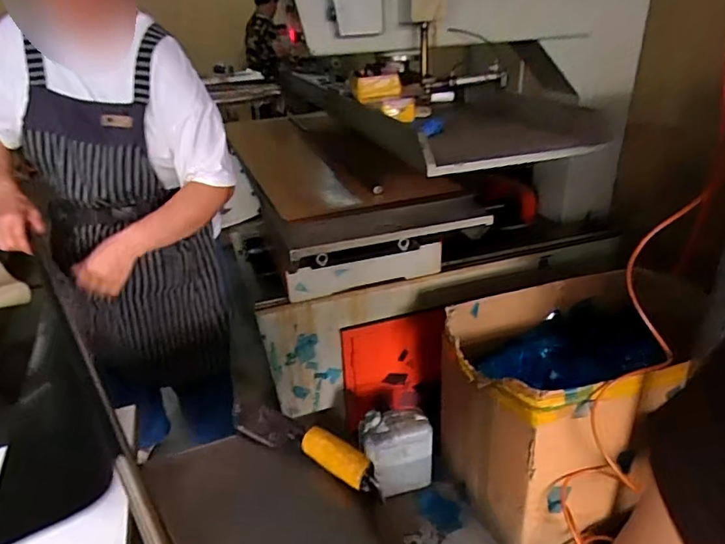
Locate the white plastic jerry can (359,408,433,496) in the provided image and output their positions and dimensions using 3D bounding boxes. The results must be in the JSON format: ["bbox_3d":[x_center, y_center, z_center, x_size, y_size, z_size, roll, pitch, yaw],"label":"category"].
[{"bbox_3d":[0.100,0.514,1.497,0.203,0.228,0.103,-10,28,-13],"label":"white plastic jerry can"}]

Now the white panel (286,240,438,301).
[{"bbox_3d":[0.020,-0.002,1.503,0.487,0.124,0.016,-12,48,-21],"label":"white panel"}]

